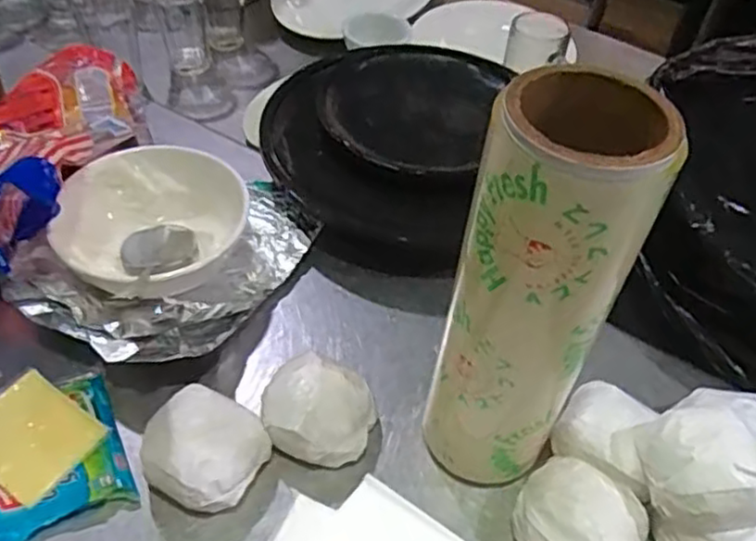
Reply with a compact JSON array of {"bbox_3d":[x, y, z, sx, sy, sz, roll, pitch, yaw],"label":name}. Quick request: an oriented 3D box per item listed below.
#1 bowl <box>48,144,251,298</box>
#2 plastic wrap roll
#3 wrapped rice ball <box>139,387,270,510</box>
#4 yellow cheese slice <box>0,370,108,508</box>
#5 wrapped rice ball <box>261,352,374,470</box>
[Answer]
[{"bbox_3d":[-0.205,-0.033,0.632,0.158,0.062,0.185,1,46,-5],"label":"bowl"},{"bbox_3d":[0.095,0.034,0.451,0.088,0.316,0.084,22,48,15],"label":"plastic wrap roll"},{"bbox_3d":[-0.131,0.135,0.519,0.079,0.054,0.077,3,48,-3],"label":"wrapped rice ball"},{"bbox_3d":[-0.261,0.125,0.521,0.084,0.008,0.075,32,61,16],"label":"yellow cheese slice"},{"bbox_3d":[-0.047,0.110,0.545,0.085,0.053,0.076,15,46,8],"label":"wrapped rice ball"}]

